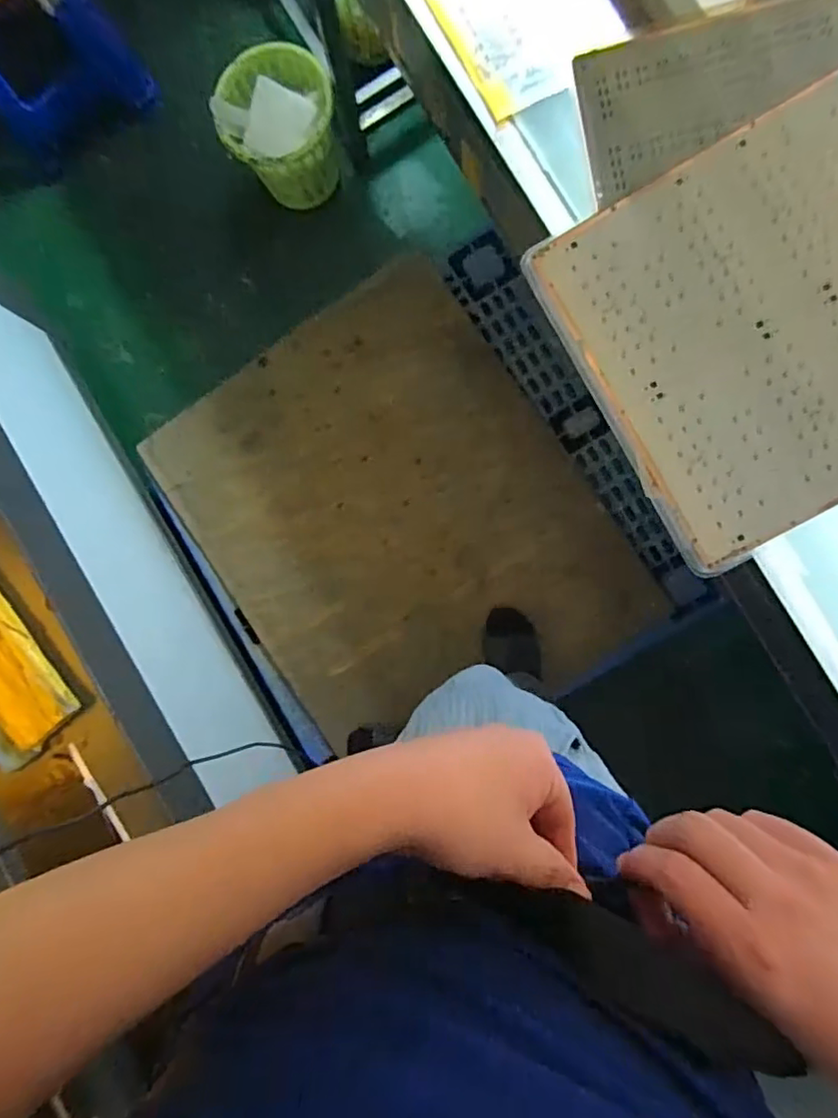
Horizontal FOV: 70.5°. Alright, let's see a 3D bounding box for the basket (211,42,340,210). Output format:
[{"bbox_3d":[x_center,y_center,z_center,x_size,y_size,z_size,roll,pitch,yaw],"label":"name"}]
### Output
[{"bbox_3d":[-0.304,-0.971,1.375,0.247,0.233,0.241,0,90,5],"label":"basket"}]

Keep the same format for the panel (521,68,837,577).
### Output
[{"bbox_3d":[0.279,-0.180,0.382,0.339,0.009,0.242,-29,89,8],"label":"panel"}]

